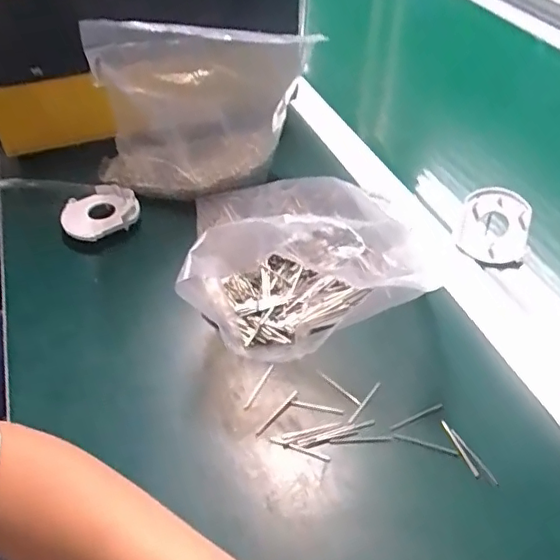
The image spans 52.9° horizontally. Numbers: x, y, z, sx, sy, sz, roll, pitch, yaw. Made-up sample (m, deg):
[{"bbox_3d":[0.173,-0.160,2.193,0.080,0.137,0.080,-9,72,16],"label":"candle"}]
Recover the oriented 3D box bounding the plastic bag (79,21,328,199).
[{"bbox_3d":[-0.073,-0.167,0.509,0.183,0.151,0.110,-18,47,-18],"label":"plastic bag"}]

